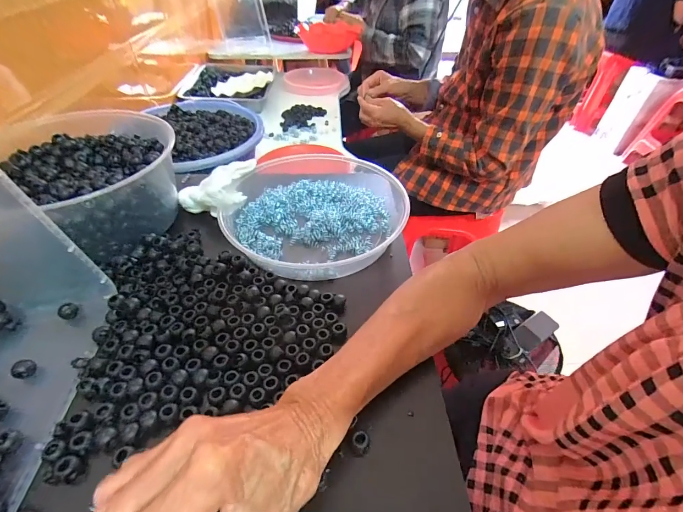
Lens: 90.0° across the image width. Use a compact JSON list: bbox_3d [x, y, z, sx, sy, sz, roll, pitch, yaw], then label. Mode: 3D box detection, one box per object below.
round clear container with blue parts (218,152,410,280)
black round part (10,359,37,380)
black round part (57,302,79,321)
[{"bbox_3d":[-0.035,-0.060,0.440,0.228,0.042,0.218,1,44,-1],"label":"round clear container with blue parts"},{"bbox_3d":[-0.264,0.094,0.284,0.011,0.011,0.015,23,48,20],"label":"black round part"},{"bbox_3d":[-0.264,0.054,0.330,0.010,0.015,0.016,27,50,23],"label":"black round part"}]

